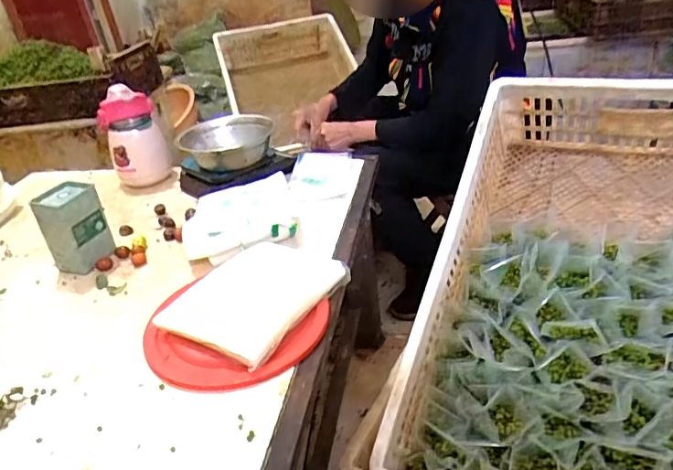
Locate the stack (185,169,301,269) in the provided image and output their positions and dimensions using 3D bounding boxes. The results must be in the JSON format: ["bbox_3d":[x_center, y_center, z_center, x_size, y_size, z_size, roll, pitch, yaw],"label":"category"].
[{"bbox_3d":[-0.152,-0.023,0.826,0.185,0.075,0.121,-16,31,-15],"label":"stack"}]

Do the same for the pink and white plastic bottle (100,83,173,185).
[{"bbox_3d":[-0.414,-0.196,1.057,0.111,0.189,0.094,-19,32,-20],"label":"pink and white plastic bottle"}]

